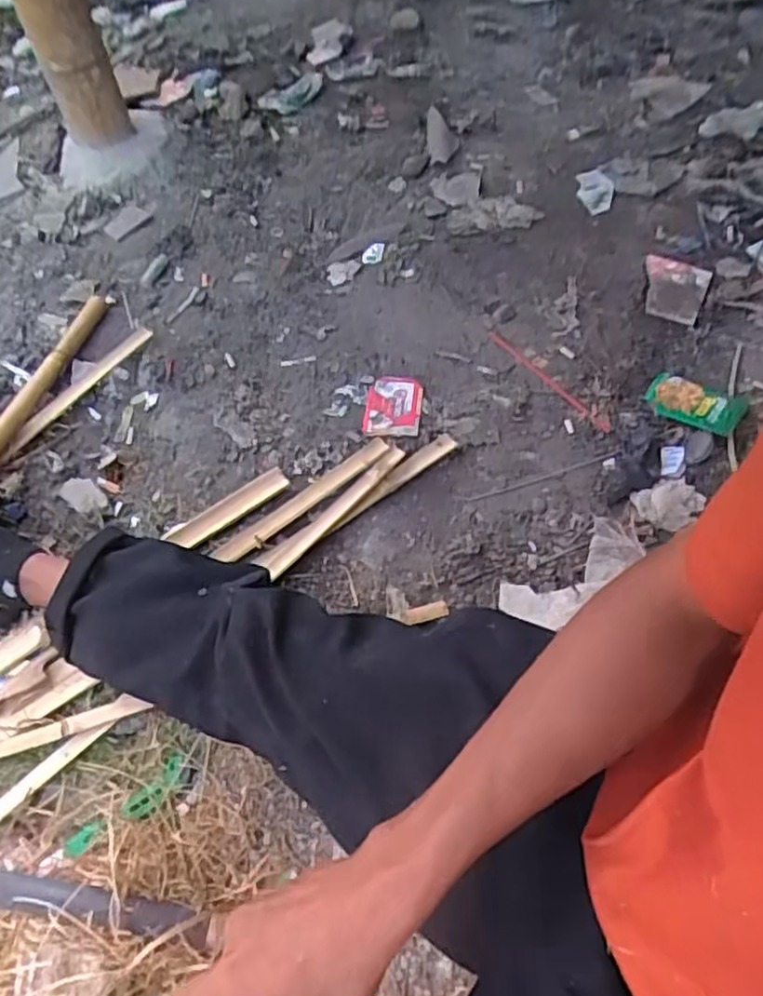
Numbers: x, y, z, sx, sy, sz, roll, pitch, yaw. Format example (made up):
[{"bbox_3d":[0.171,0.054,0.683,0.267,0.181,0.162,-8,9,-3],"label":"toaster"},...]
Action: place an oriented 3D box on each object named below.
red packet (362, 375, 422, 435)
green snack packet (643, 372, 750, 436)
[{"bbox_3d":[0.017,-0.131,0.971,0.074,0.011,0.099,4,55,7],"label":"red packet"},{"bbox_3d":[0.421,-0.128,0.950,0.121,0.018,0.090,31,62,24],"label":"green snack packet"}]

